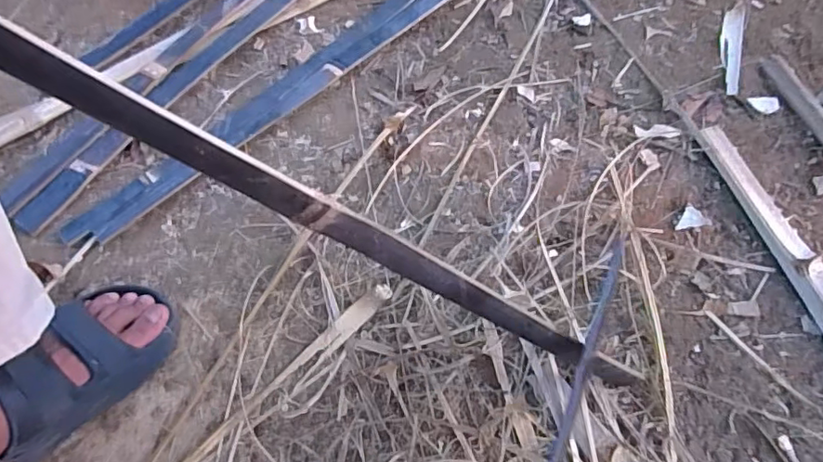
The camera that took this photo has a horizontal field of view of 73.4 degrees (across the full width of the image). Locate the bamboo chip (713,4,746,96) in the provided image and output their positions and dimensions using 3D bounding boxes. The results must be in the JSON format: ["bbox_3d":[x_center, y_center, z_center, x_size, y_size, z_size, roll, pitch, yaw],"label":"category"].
[{"bbox_3d":[0.443,-0.258,0.764,0.030,0.004,0.177,17,65,10],"label":"bamboo chip"}]

